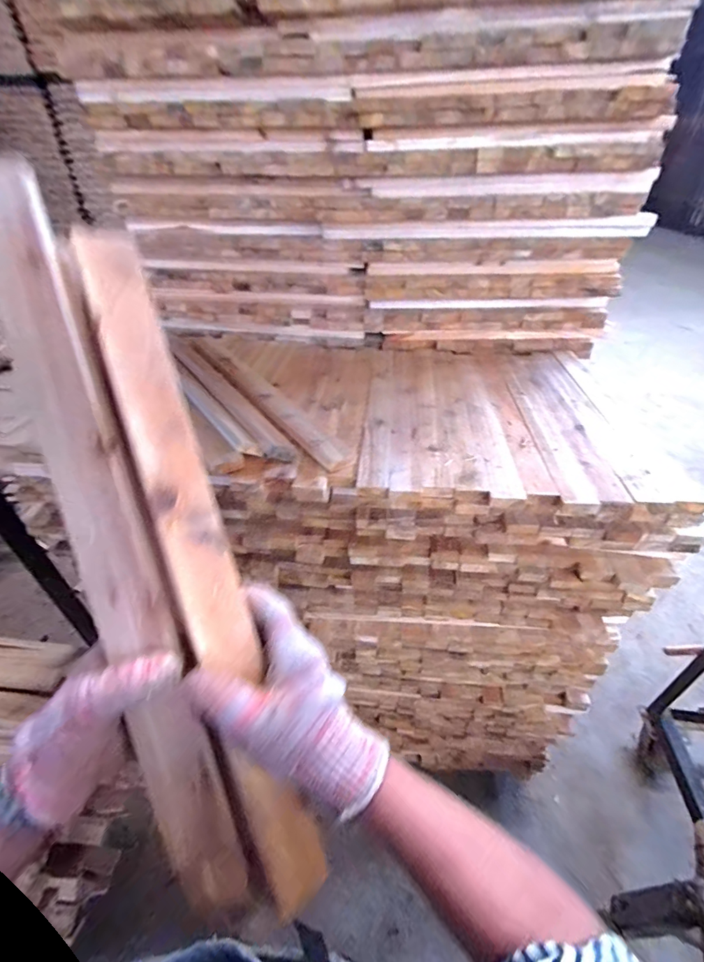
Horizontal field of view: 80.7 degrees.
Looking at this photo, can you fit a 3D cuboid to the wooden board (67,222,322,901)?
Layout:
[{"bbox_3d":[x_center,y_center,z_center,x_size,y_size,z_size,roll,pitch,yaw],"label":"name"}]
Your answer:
[{"bbox_3d":[-0.114,0.058,0.303,0.048,0.499,0.019,-17,-1,-20],"label":"wooden board"}]

